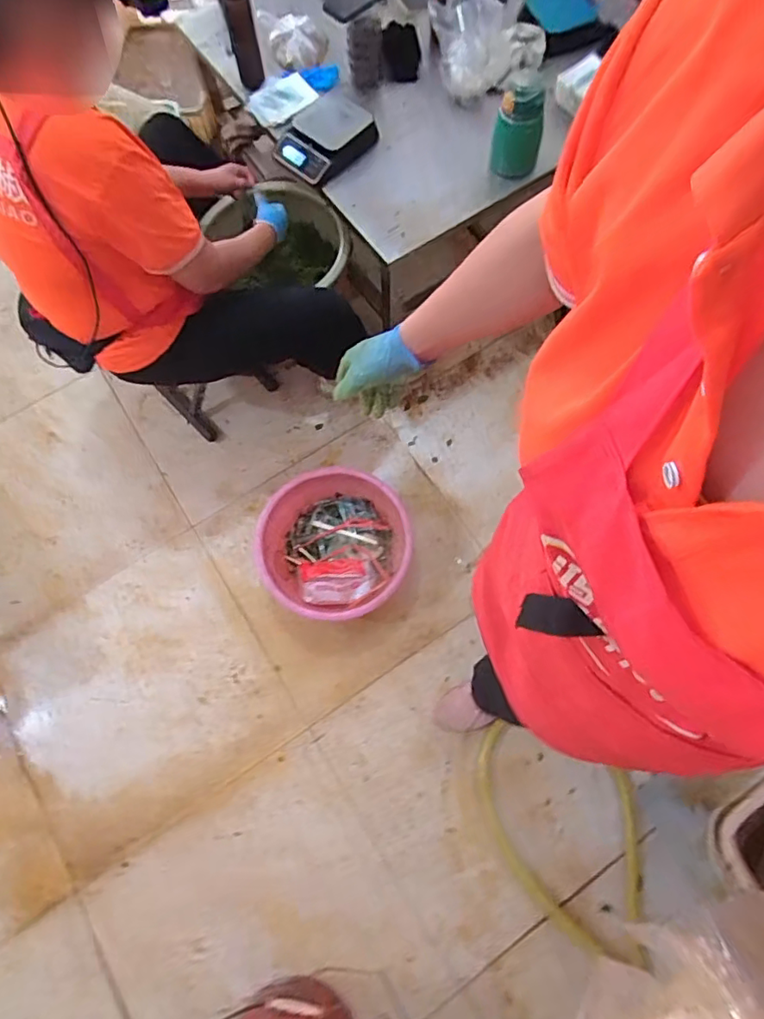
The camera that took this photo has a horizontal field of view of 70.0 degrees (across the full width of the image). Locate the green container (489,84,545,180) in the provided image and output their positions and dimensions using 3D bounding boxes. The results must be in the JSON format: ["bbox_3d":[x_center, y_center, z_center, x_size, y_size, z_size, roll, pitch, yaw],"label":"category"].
[{"bbox_3d":[0.296,-0.813,1.183,0.097,0.146,0.116,15,72,7],"label":"green container"}]

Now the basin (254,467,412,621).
[{"bbox_3d":[-0.113,0.091,1.383,0.369,0.149,0.363,0,71,1],"label":"basin"}]

